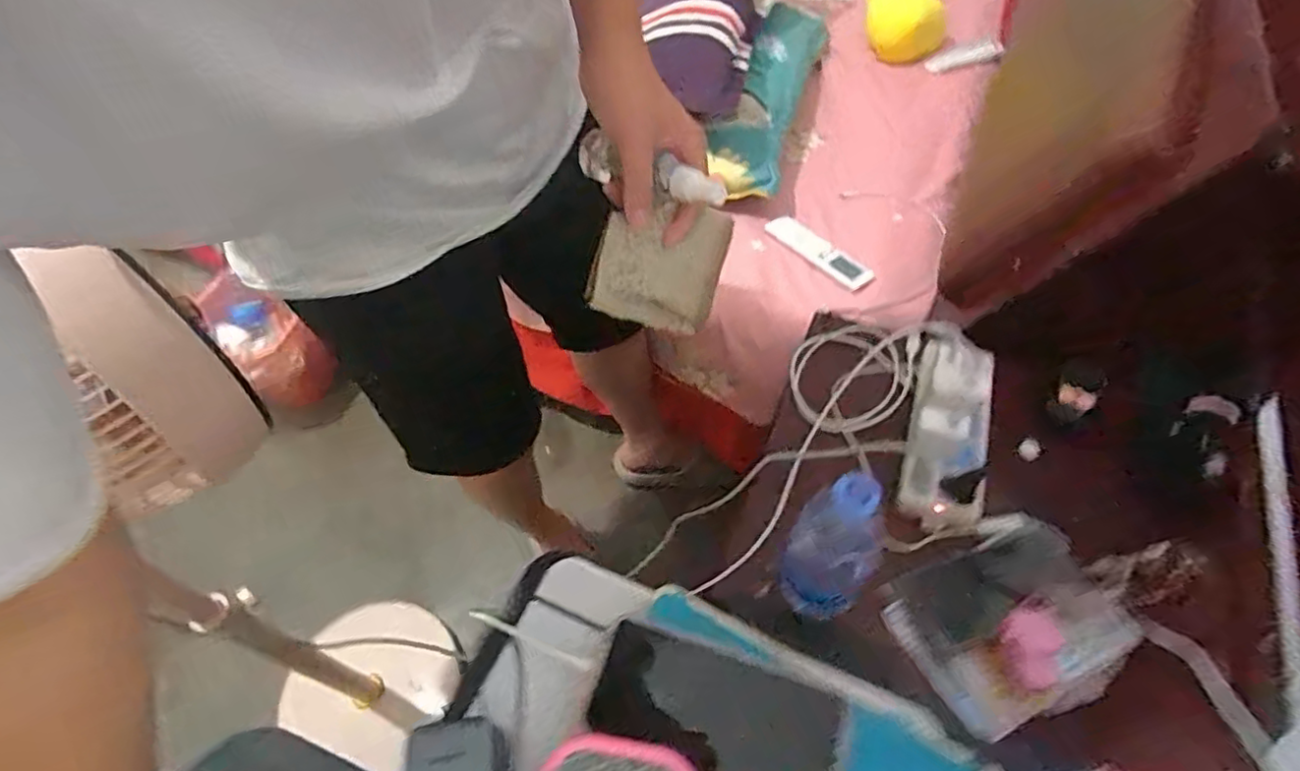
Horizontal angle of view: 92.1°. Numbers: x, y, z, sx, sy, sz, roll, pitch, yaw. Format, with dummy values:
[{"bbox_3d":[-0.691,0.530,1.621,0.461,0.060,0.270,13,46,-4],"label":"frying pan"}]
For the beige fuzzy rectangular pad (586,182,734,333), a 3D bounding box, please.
[{"bbox_3d":[0.009,-0.091,0.468,0.092,0.019,0.095,14,86,-14],"label":"beige fuzzy rectangular pad"}]

